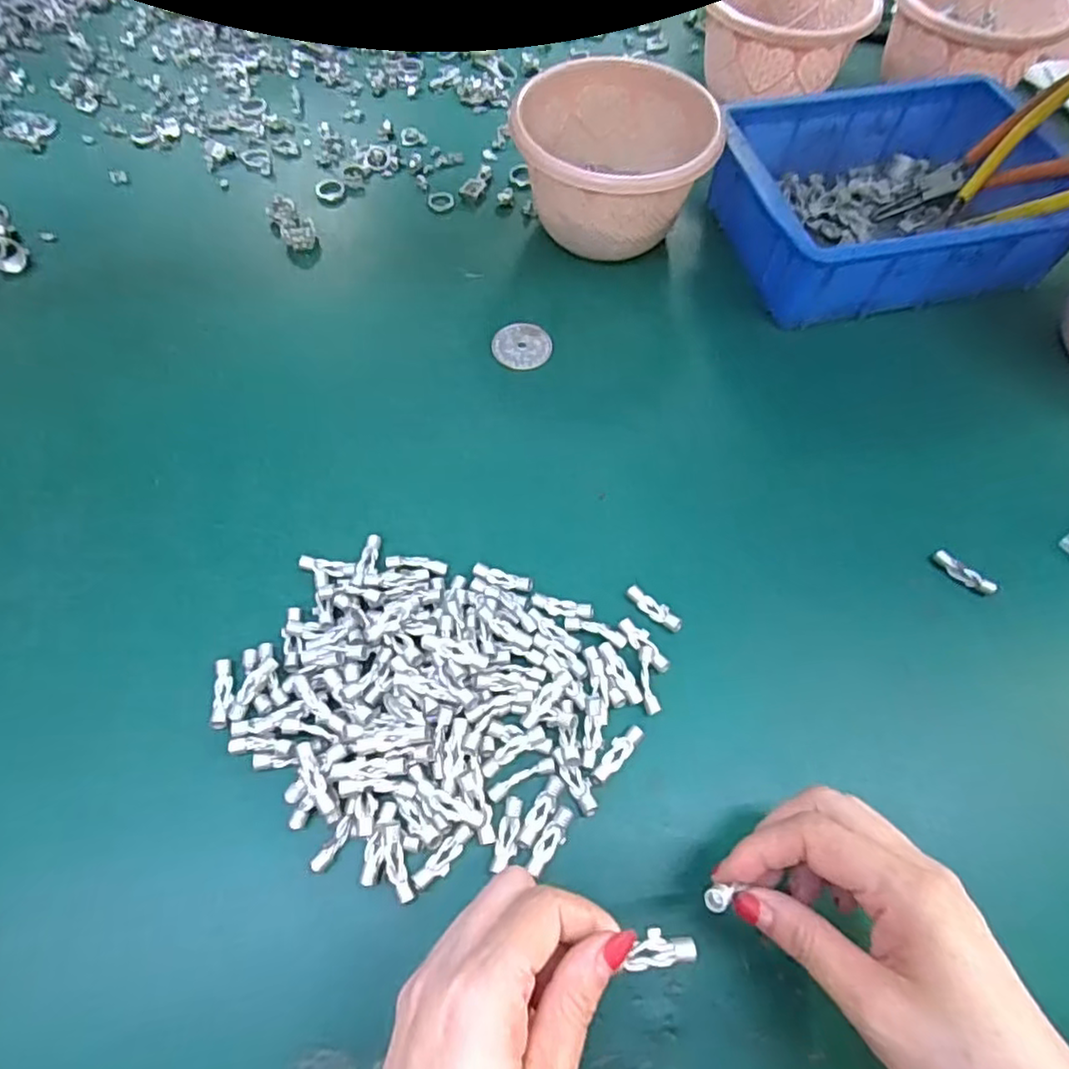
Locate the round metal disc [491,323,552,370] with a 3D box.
[{"bbox_3d":[-0.009,-0.137,0.465,0.042,0.004,0.040,1,63,-2],"label":"round metal disc"}]

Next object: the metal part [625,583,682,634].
[{"bbox_3d":[0.069,0.043,0.369,0.035,0.007,0.012,37,67,16],"label":"metal part"}]

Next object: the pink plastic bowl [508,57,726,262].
[{"bbox_3d":[0.061,-0.276,0.491,0.127,0.084,0.131,1,63,-2],"label":"pink plastic bowl"}]

